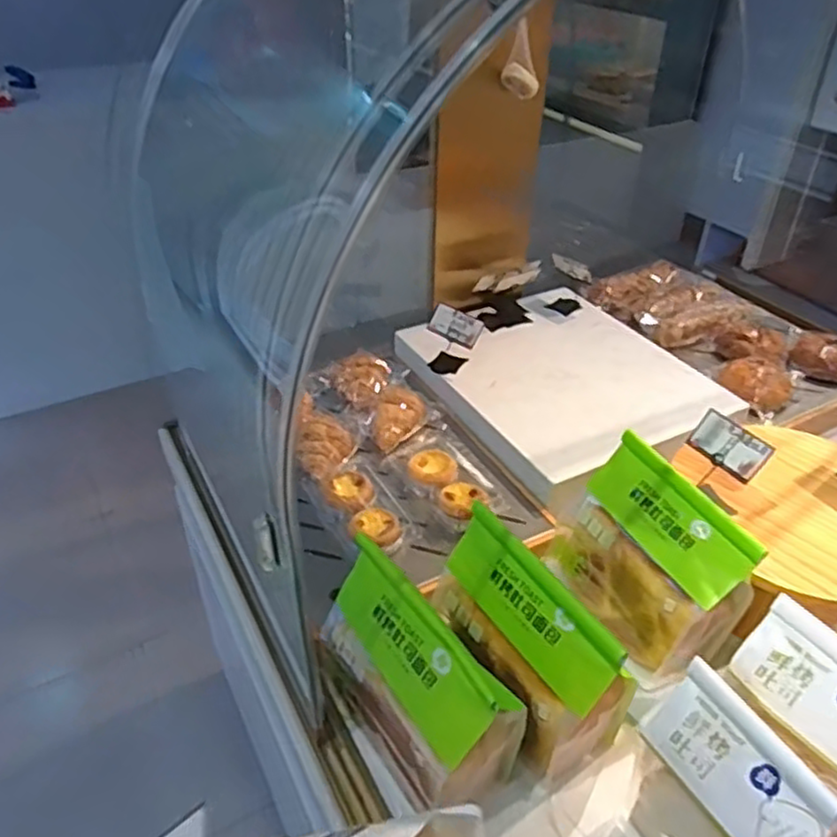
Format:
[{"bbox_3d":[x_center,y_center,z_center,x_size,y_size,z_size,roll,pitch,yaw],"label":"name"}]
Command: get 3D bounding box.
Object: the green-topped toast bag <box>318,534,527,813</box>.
[{"bbox_3d":[-0.001,0.246,0.660,0.095,0.175,0.230,-25,44,-30],"label":"green-topped toast bag"}]

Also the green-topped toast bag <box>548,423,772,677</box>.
[{"bbox_3d":[0.258,0.158,0.802,0.109,0.171,0.229,-19,42,-25],"label":"green-topped toast bag"}]

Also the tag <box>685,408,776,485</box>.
[{"bbox_3d":[0.344,0.030,0.780,0.010,0.051,0.092,22,17,-37],"label":"tag"}]

